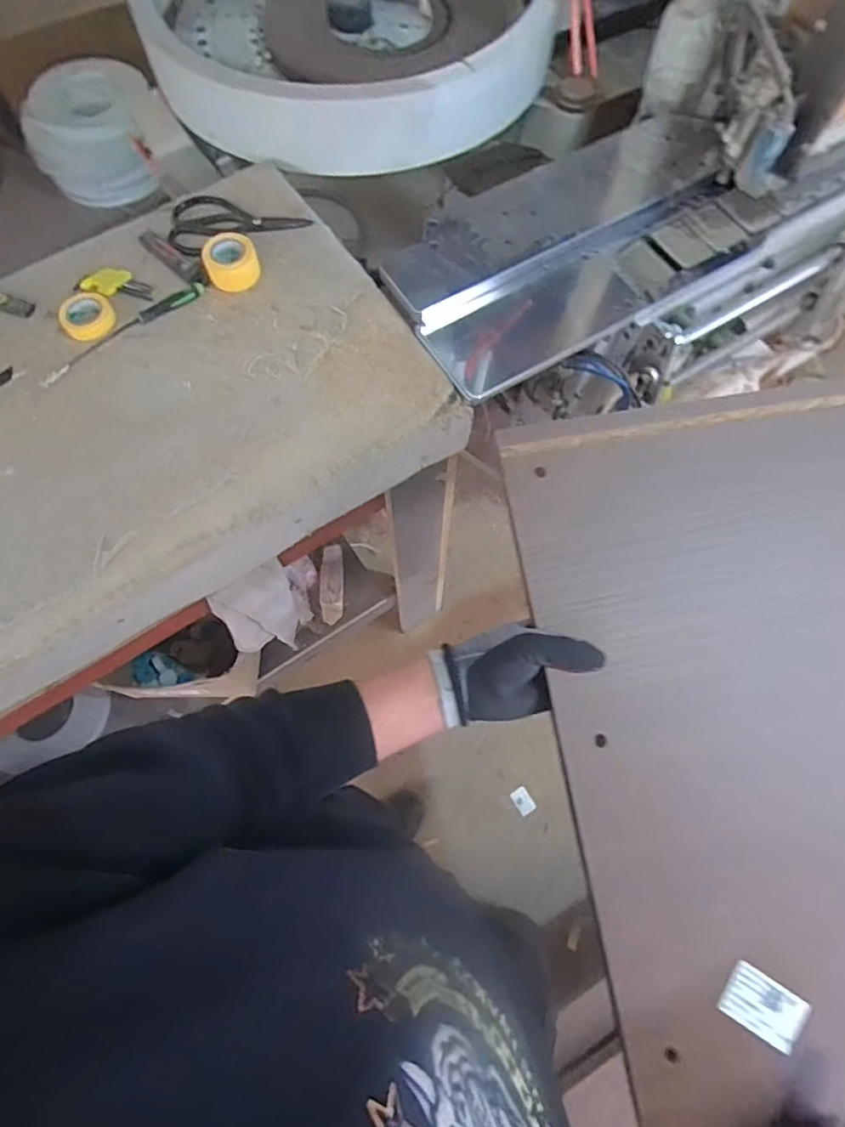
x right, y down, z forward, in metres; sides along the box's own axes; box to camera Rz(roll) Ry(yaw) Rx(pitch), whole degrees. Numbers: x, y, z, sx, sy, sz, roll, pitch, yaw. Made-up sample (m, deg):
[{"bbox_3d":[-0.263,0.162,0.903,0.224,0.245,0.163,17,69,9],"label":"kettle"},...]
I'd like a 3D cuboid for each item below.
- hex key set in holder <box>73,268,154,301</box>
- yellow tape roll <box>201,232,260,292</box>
[{"bbox_3d":[-0.403,-0.370,0.759,0.096,0.009,0.045,8,70,1],"label":"hex key set in holder"},{"bbox_3d":[-0.248,-0.393,0.748,0.070,0.028,0.073,1,70,-2],"label":"yellow tape roll"}]

